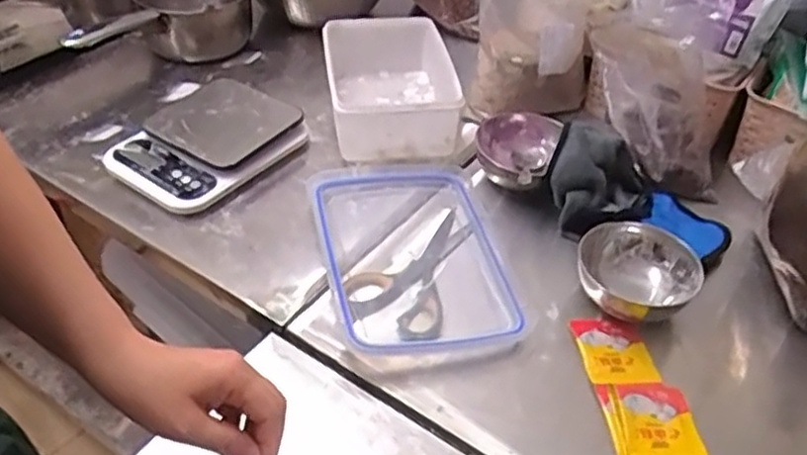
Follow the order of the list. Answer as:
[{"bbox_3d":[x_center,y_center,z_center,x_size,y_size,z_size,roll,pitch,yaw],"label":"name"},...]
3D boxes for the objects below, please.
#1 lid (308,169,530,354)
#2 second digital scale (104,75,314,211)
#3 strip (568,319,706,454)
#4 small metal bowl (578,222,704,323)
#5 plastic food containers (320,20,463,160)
[{"bbox_3d":[0.007,0.017,0.732,0.176,0.023,0.264,-7,43,-12],"label":"lid"},{"bbox_3d":[-0.226,-0.101,0.830,0.157,0.040,0.200,27,47,23],"label":"second digital scale"},{"bbox_3d":[0.202,0.155,0.590,0.069,0.022,0.216,-3,43,-7],"label":"strip"},{"bbox_3d":[0.221,0.045,0.684,0.112,0.053,0.094,22,45,18],"label":"small metal bowl"},{"bbox_3d":[-0.020,-0.175,0.892,0.146,0.076,0.227,-3,43,-8],"label":"plastic food containers"}]

